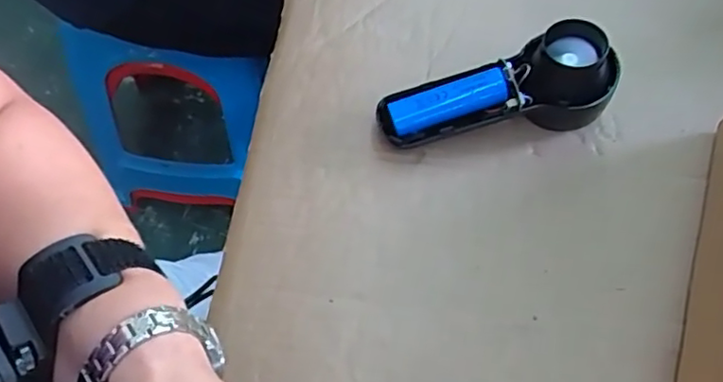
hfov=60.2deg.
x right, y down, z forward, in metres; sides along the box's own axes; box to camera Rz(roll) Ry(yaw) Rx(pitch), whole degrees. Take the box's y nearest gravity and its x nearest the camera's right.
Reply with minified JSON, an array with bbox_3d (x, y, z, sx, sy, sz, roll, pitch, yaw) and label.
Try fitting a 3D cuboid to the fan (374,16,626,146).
[{"bbox_3d":[0.085,-0.062,0.389,0.146,0.054,0.052,-11,60,-9],"label":"fan"}]

